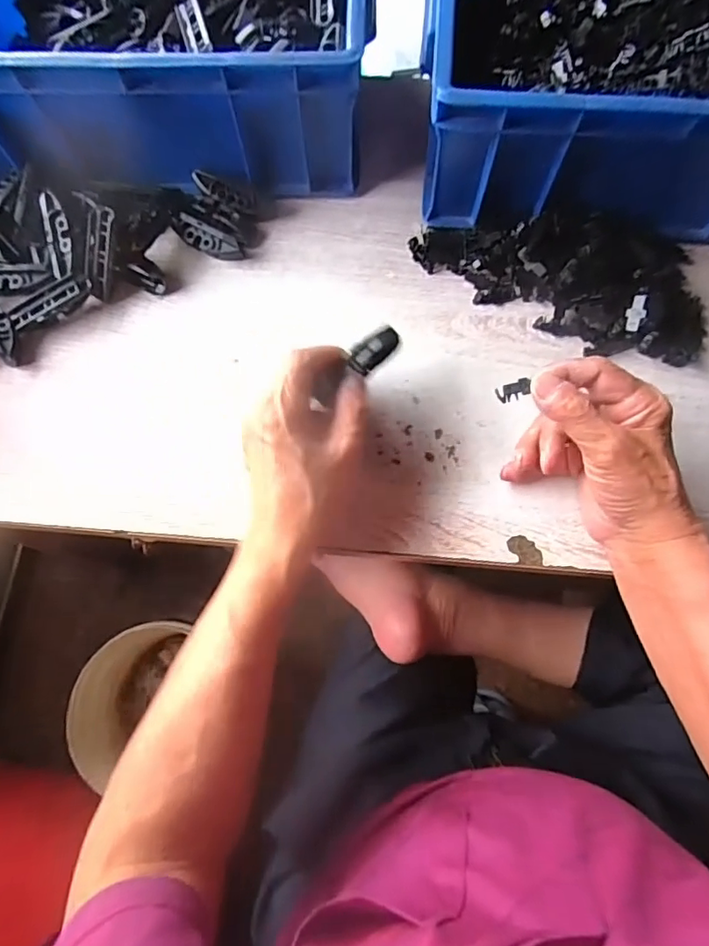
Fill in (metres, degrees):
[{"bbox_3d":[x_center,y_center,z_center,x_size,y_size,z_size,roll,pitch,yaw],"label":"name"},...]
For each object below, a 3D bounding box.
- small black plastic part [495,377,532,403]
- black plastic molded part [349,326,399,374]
[{"bbox_3d":[0.101,-0.052,0.344,0.021,0.006,0.012,-21,72,24],"label":"small black plastic part"},{"bbox_3d":[0.016,-0.088,0.384,0.037,0.016,0.017,-33,75,-8],"label":"black plastic molded part"}]

